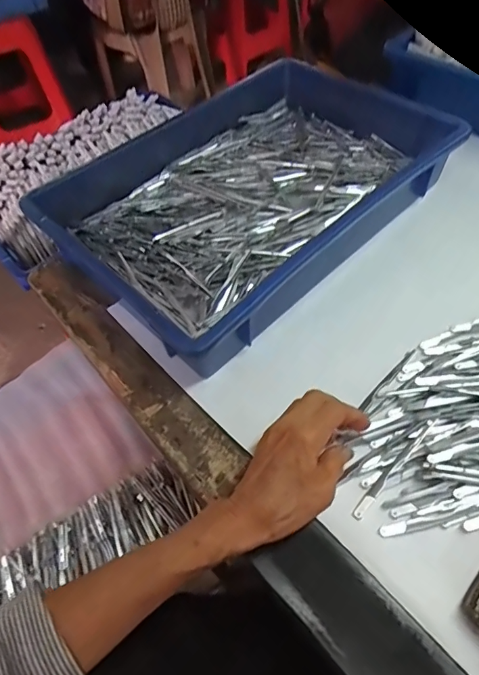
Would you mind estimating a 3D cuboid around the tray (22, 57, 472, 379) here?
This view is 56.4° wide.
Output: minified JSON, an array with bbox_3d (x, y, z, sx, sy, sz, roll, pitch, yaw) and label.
[{"bbox_3d":[0.022,-0.175,0.506,0.422,0.068,0.282,-38,62,-22],"label":"tray"}]

